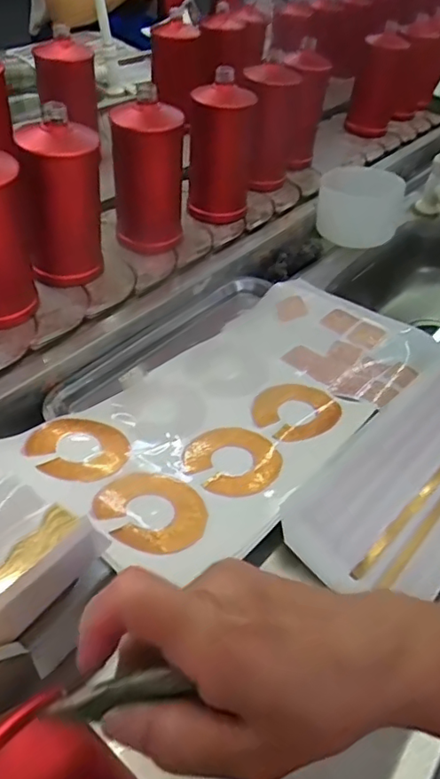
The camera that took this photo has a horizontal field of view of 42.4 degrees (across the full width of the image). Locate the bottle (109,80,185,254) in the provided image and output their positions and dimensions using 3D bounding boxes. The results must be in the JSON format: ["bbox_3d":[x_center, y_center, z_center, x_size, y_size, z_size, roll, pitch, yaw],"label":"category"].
[{"bbox_3d":[-0.083,-0.271,0.721,0.090,0.174,0.076,-31,56,-32],"label":"bottle"}]

